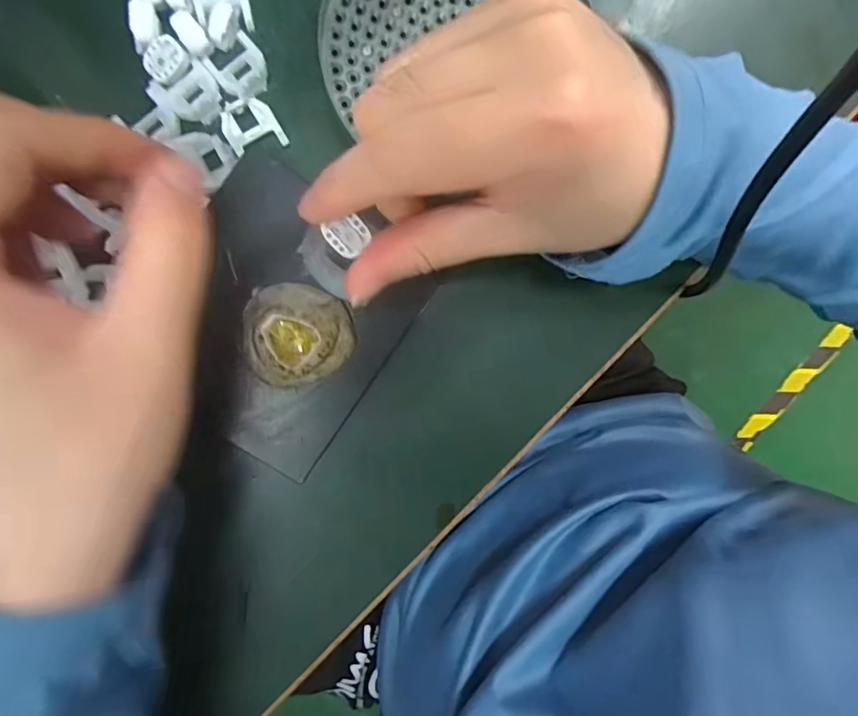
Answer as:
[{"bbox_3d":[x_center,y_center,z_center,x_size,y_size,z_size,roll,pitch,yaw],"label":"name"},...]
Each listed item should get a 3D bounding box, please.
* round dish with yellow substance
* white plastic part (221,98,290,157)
[{"bbox_3d":[-0.051,-0.009,0.202,0.040,0.013,0.039,0,94,-7],"label":"round dish with yellow substance"},{"bbox_3d":[-0.073,-0.096,0.213,0.023,0.006,0.020,-18,96,-5],"label":"white plastic part"}]

